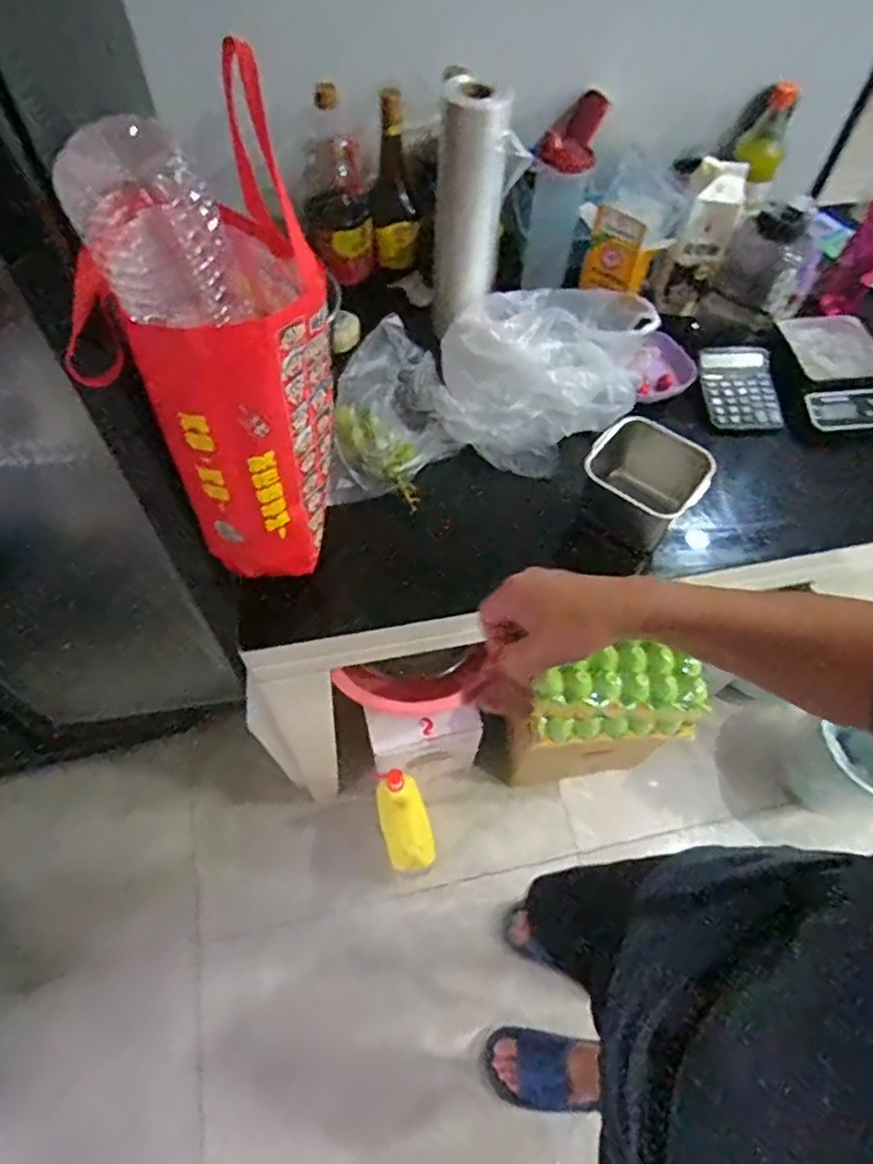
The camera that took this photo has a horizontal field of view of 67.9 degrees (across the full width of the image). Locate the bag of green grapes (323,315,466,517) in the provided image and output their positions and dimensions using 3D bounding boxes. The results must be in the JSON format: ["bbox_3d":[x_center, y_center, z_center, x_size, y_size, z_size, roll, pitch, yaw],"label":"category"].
[{"bbox_3d":[-0.058,-0.241,0.918,0.164,0.090,0.260,4,58,-1],"label":"bag of green grapes"}]

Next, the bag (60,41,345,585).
[{"bbox_3d":[-0.202,-0.194,0.642,0.141,0.461,0.178,25,61,12],"label":"bag"}]

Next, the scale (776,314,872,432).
[{"bbox_3d":[0.639,-0.332,1.016,0.156,0.031,0.200,-1,75,-6],"label":"scale"}]

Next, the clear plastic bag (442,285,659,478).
[{"bbox_3d":[0.159,-0.313,0.950,0.299,0.109,0.291,16,59,7],"label":"clear plastic bag"}]

